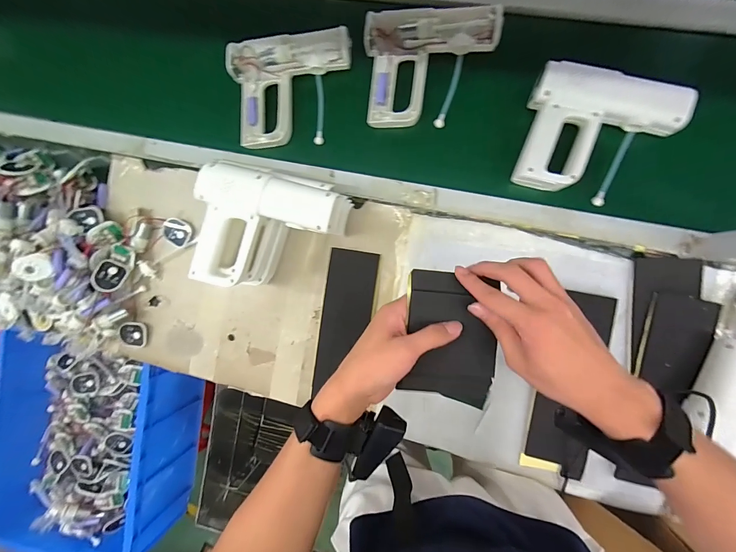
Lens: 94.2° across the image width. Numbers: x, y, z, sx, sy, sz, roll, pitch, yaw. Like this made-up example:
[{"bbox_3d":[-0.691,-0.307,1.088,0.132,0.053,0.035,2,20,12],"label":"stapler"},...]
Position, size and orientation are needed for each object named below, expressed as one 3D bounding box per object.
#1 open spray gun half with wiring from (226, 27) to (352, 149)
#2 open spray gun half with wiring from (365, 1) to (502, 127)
[{"bbox_3d":[-0.142,-0.338,0.612,0.215,0.051,0.195,4,92,9],"label":"open spray gun half with wiring"},{"bbox_3d":[0.104,-0.353,0.577,0.212,0.044,0.185,3,92,9],"label":"open spray gun half with wiring"}]

